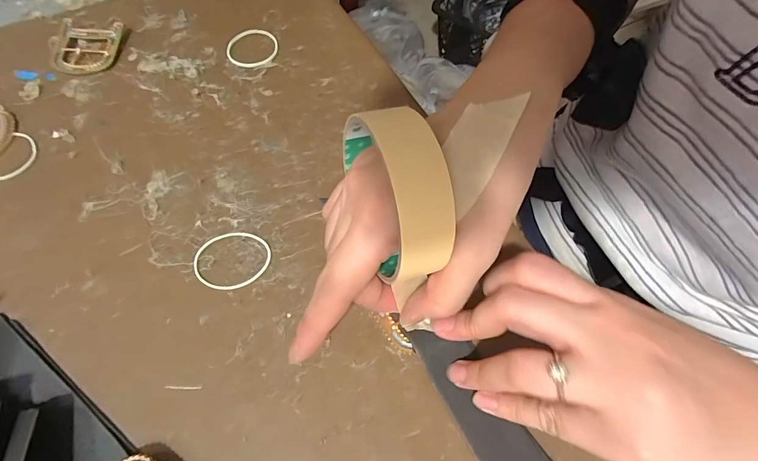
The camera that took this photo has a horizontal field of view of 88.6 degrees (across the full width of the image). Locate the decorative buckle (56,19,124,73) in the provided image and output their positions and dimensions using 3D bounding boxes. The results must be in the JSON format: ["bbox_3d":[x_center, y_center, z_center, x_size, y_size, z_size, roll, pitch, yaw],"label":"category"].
[{"bbox_3d":[-0.229,-0.145,0.306,0.049,0.006,0.054,-6,65,-4],"label":"decorative buckle"}]

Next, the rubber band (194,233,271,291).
[{"bbox_3d":[-0.089,0.018,0.235,0.045,0.004,0.036,-7,65,-5],"label":"rubber band"}]

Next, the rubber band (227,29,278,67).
[{"bbox_3d":[-0.101,-0.147,0.312,0.039,0.004,0.041,1,65,-1],"label":"rubber band"}]

